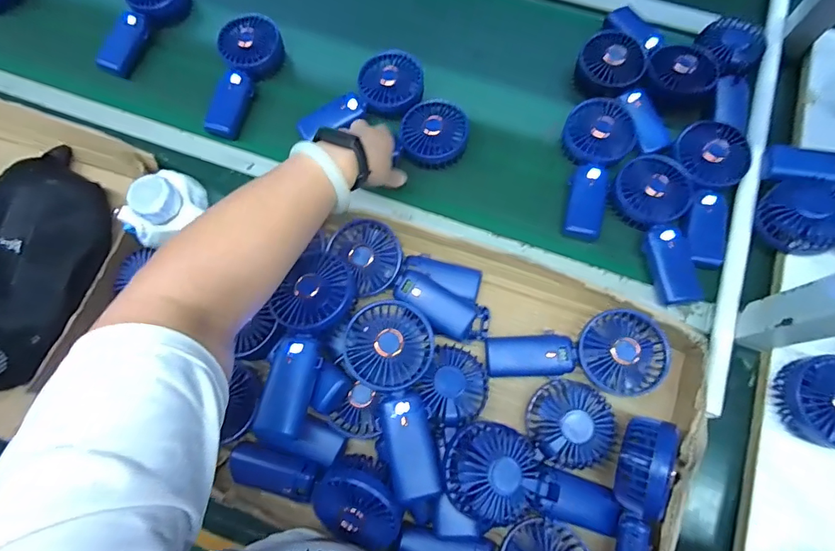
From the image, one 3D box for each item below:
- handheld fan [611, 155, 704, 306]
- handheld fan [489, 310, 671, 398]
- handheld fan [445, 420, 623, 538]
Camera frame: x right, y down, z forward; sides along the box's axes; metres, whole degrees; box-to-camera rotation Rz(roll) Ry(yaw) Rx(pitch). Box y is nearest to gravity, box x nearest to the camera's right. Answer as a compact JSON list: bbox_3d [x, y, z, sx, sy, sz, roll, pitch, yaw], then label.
[{"bbox_3d":[0.289,-0.059,0.509,0.086,0.035,0.181,-4,71,1],"label":"handheld fan"},{"bbox_3d":[0.168,0.085,0.460,0.184,0.040,0.086,-4,71,1],"label":"handheld fan"},{"bbox_3d":[0.111,0.202,0.408,0.175,0.050,0.082,24,73,-10],"label":"handheld fan"}]

